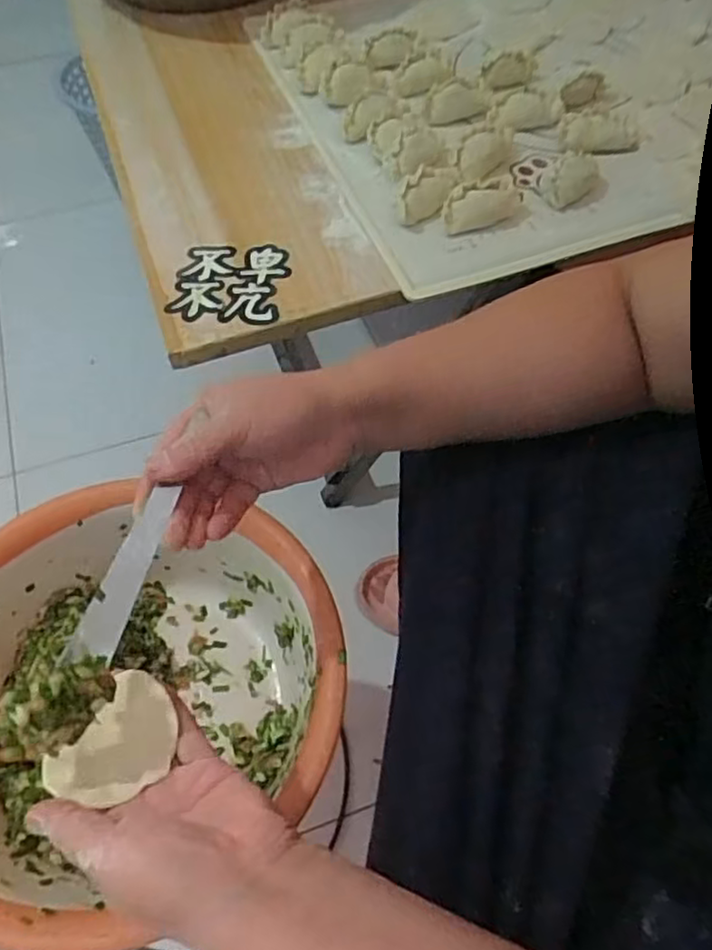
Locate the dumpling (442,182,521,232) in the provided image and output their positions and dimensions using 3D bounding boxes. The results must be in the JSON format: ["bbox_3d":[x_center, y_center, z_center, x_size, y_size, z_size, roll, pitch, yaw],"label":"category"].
[{"bbox_3d":[0.089,-0.189,0.469,0.057,0.017,0.027,-14,59,-9],"label":"dumpling"}]

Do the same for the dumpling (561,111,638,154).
[{"bbox_3d":[0.186,-0.261,0.512,0.062,0.015,0.035,-10,59,-7],"label":"dumpling"}]

